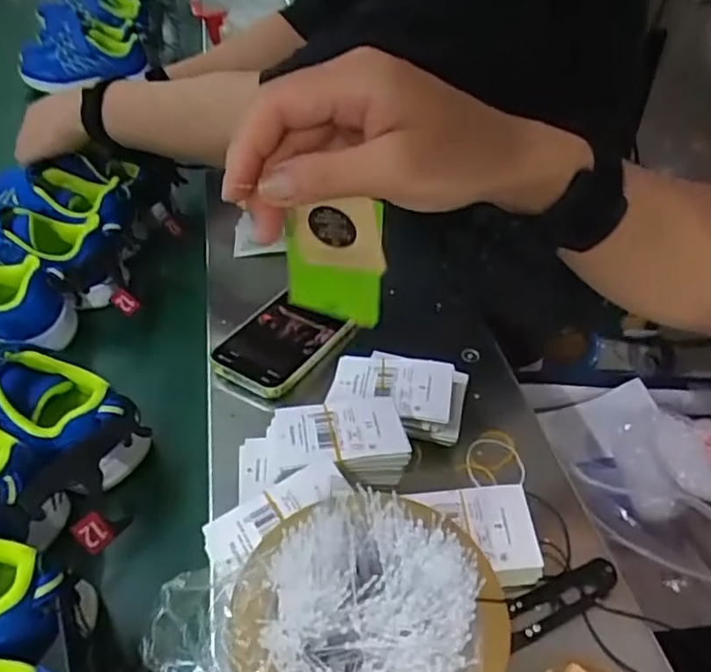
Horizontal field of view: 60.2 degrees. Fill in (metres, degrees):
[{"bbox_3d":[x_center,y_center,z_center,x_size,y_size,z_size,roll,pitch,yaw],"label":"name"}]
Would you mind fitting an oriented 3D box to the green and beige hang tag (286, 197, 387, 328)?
[{"bbox_3d":[-0.010,-0.035,0.293,0.048,0.079,0.004,18,51,9],"label":"green and beige hang tag"}]

